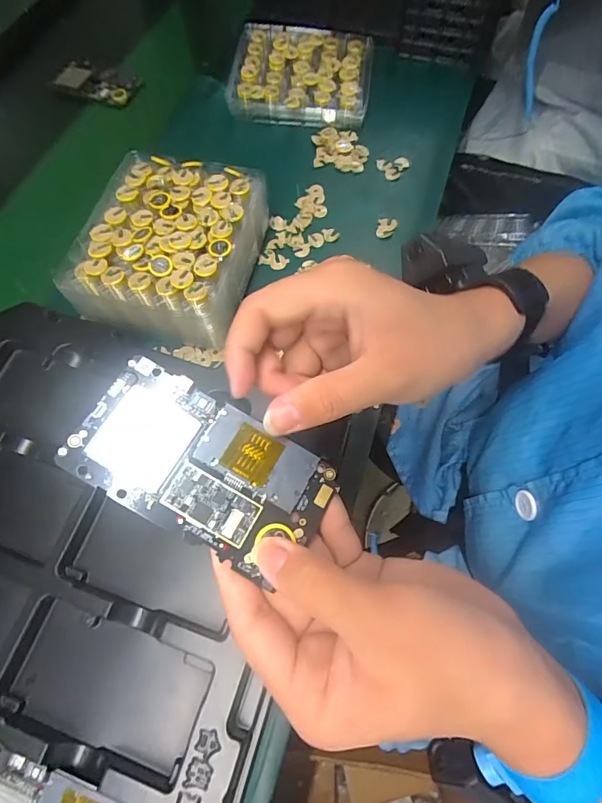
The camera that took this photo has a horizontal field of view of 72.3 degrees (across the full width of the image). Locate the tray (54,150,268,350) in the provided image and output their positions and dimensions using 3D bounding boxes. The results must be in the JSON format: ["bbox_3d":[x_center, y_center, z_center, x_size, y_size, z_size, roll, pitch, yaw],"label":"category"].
[{"bbox_3d":[-0.122,-0.151,0.398,0.155,0.061,0.176,13,66,6],"label":"tray"}]

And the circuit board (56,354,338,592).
[{"bbox_3d":[-0.050,0.032,0.207,0.126,0.006,0.065,30,73,2],"label":"circuit board"}]

